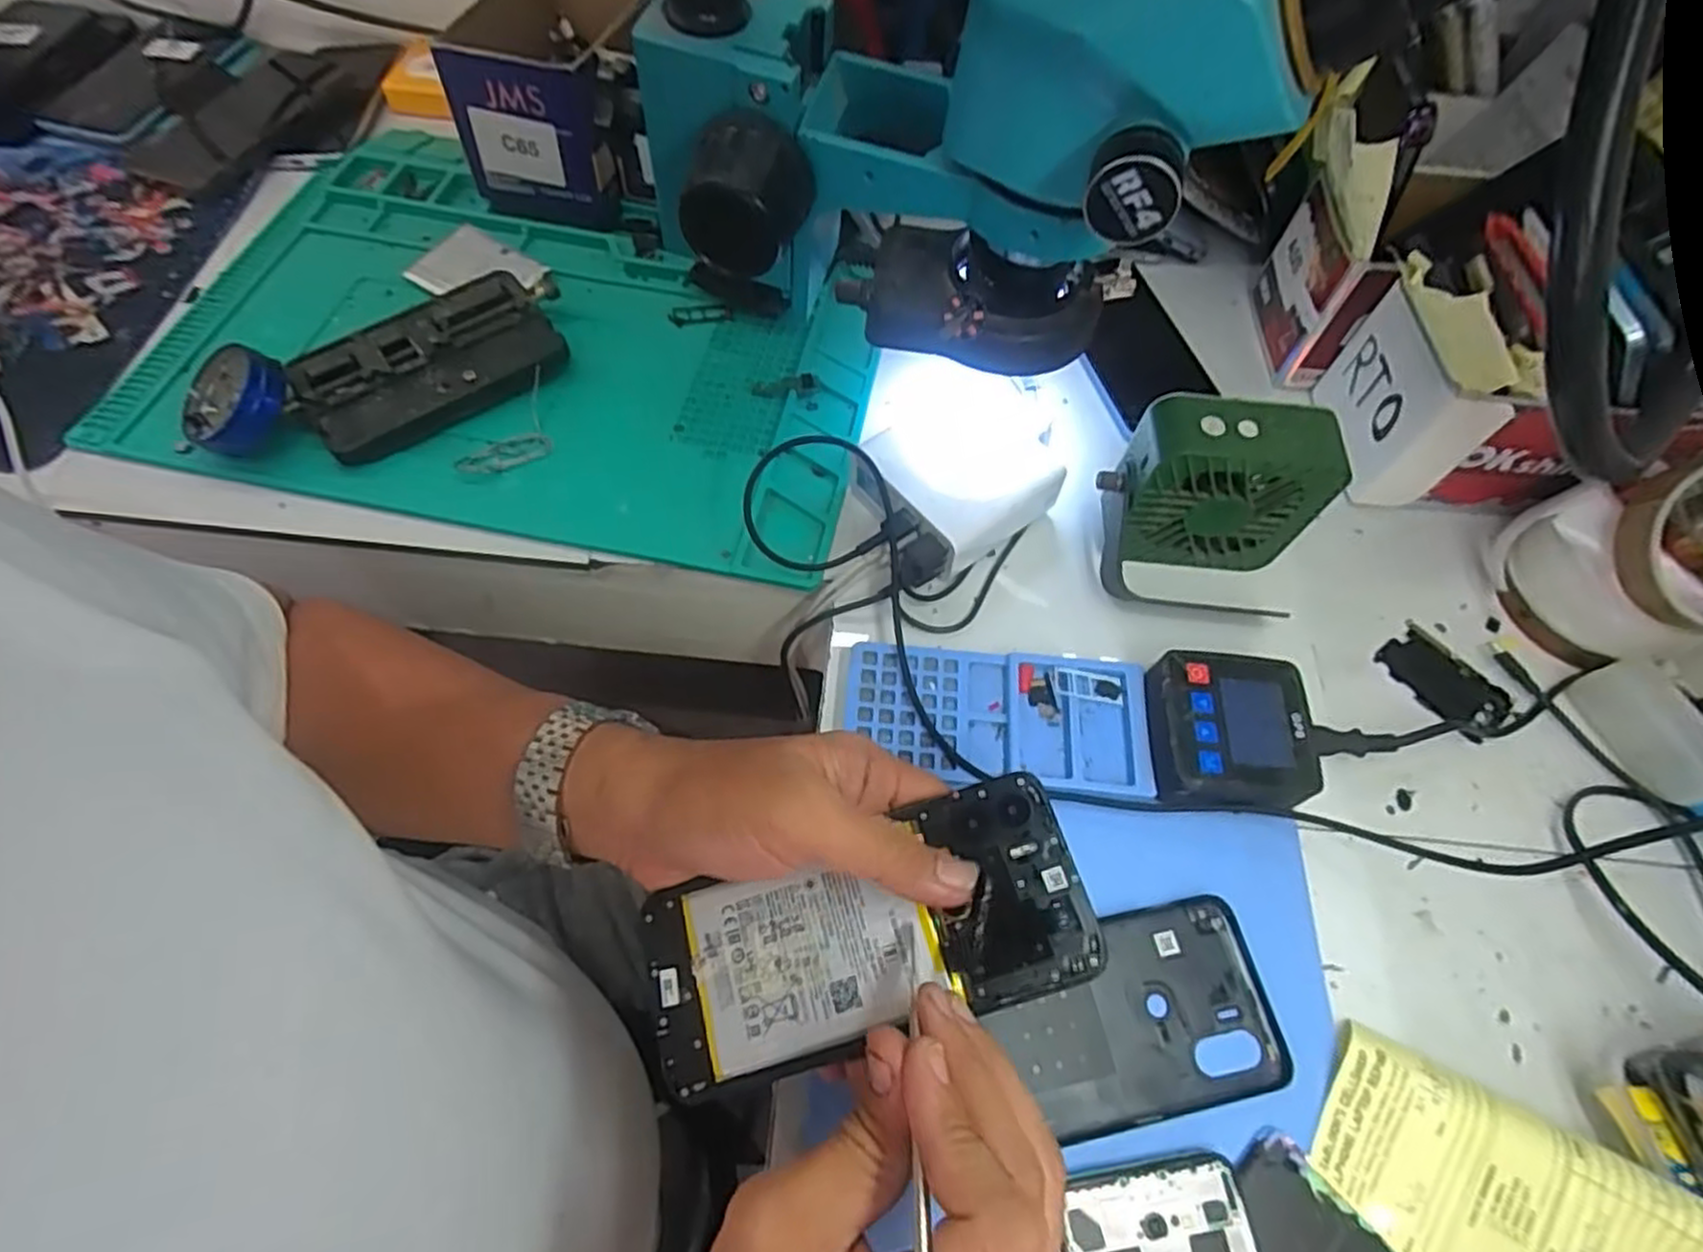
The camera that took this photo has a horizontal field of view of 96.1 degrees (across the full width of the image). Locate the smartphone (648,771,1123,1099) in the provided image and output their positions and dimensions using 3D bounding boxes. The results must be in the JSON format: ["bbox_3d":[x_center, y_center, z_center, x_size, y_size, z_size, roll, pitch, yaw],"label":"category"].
[{"bbox_3d":[0.003,0.112,0.276,0.159,0.006,0.070,-20,63,4],"label":"smartphone"}]

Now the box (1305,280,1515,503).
[{"bbox_3d":[0.326,-0.133,0.458,0.048,0.089,0.092,4,62,0],"label":"box"}]

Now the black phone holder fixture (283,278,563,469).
[{"bbox_3d":[-0.254,-0.165,0.478,0.160,0.024,0.089,-34,68,-19],"label":"black phone holder fixture"}]

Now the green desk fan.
[{"bbox_3d":[0.188,-0.059,0.404,0.108,0.099,0.072,11,62,3],"label":"green desk fan"}]

